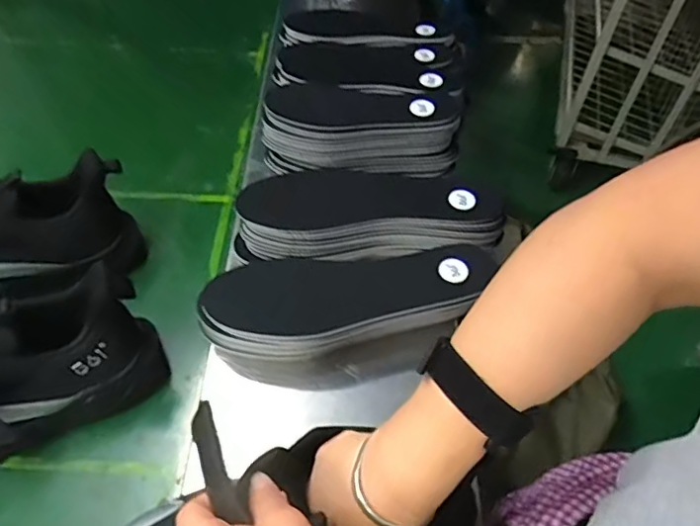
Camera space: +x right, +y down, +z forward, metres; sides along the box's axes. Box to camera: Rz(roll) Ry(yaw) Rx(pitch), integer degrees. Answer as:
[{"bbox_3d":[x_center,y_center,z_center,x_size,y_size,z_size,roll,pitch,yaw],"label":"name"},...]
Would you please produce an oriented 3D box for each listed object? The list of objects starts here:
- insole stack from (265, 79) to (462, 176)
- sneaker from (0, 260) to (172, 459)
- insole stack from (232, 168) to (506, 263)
[{"bbox_3d":[0.012,-0.152,0.650,0.222,0.072,0.090,6,50,3],"label":"insole stack"},{"bbox_3d":[-0.298,0.106,0.449,0.275,0.125,0.093,-23,57,-19],"label":"sneaker"},{"bbox_3d":[0.019,-0.052,0.582,0.267,0.078,0.068,-2,50,-4],"label":"insole stack"}]

